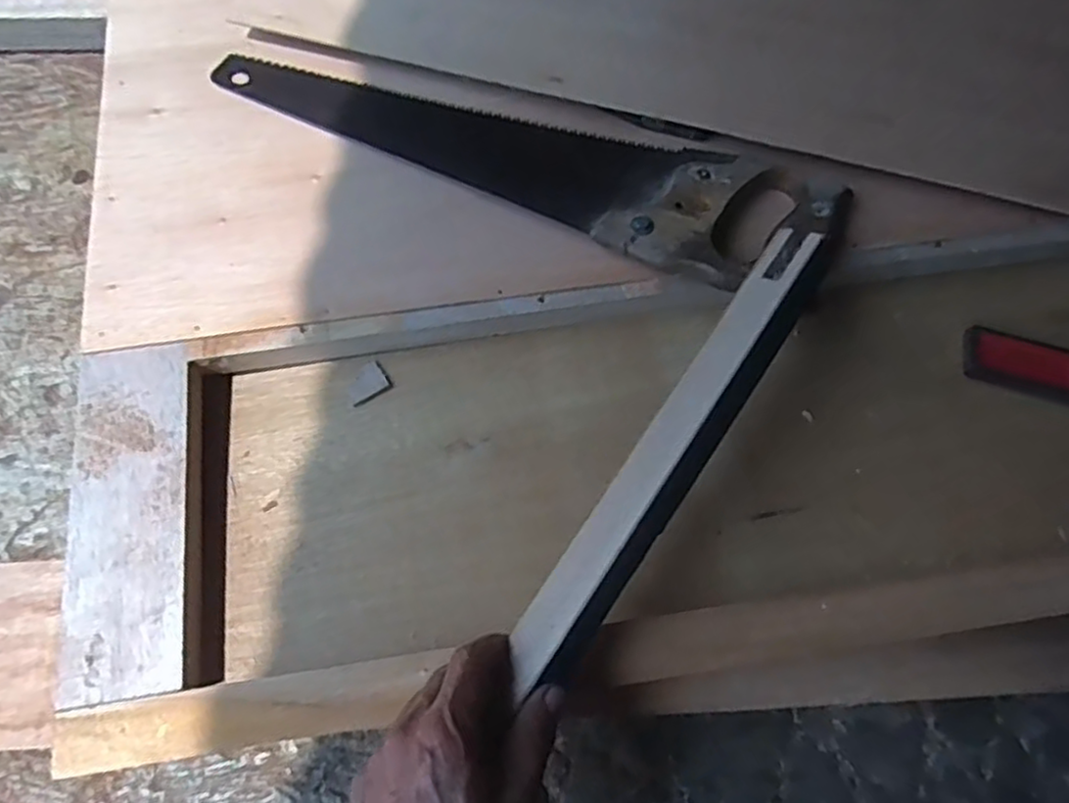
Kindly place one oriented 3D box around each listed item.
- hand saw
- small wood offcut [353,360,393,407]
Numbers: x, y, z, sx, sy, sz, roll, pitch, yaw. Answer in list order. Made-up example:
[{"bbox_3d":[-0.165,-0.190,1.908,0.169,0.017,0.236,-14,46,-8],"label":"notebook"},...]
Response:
[{"bbox_3d":[-0.016,-0.202,0.533,0.502,0.029,0.110,23,77,6],"label":"hand saw"},{"bbox_3d":[-0.127,-0.015,0.528,0.032,0.005,0.027,-31,78,-7],"label":"small wood offcut"}]

